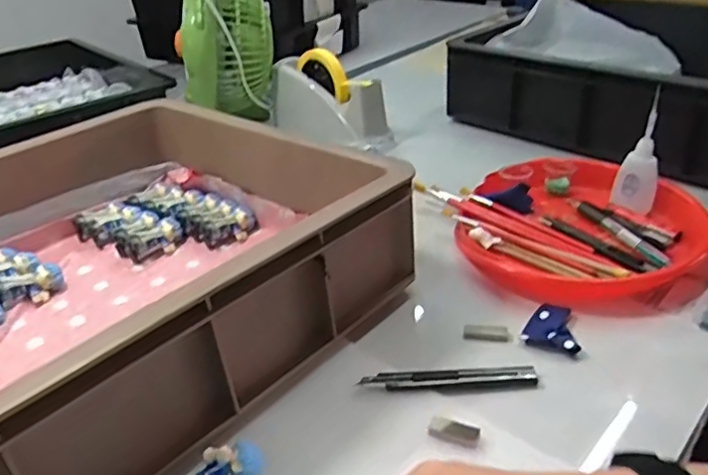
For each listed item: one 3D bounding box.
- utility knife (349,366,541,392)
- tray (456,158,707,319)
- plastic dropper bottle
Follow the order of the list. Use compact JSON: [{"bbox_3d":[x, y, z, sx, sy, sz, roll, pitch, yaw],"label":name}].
[{"bbox_3d":[0.074,0.110,0.464,0.135,0.005,0.020,-4,32,0],"label":"utility knife"},{"bbox_3d":[0.233,-0.012,0.621,0.235,0.039,0.238,4,33,13],"label":"tray"},{"bbox_3d":[0.307,-0.085,0.647,0.042,0.106,0.044,10,34,21],"label":"plastic dropper bottle"}]

